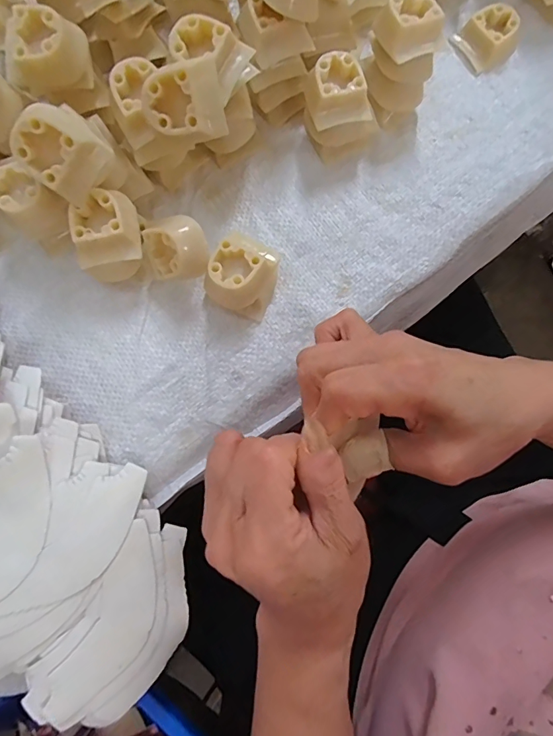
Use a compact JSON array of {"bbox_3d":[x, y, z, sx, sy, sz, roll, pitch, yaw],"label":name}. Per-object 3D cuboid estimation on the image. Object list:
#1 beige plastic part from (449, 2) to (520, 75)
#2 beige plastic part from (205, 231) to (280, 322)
[{"bbox_3d":[0.157,-0.244,0.318,0.038,0.019,0.038,-30,81,-6],"label":"beige plastic part"},{"bbox_3d":[-0.020,-0.060,0.275,0.040,0.032,0.045,22,80,3],"label":"beige plastic part"}]

